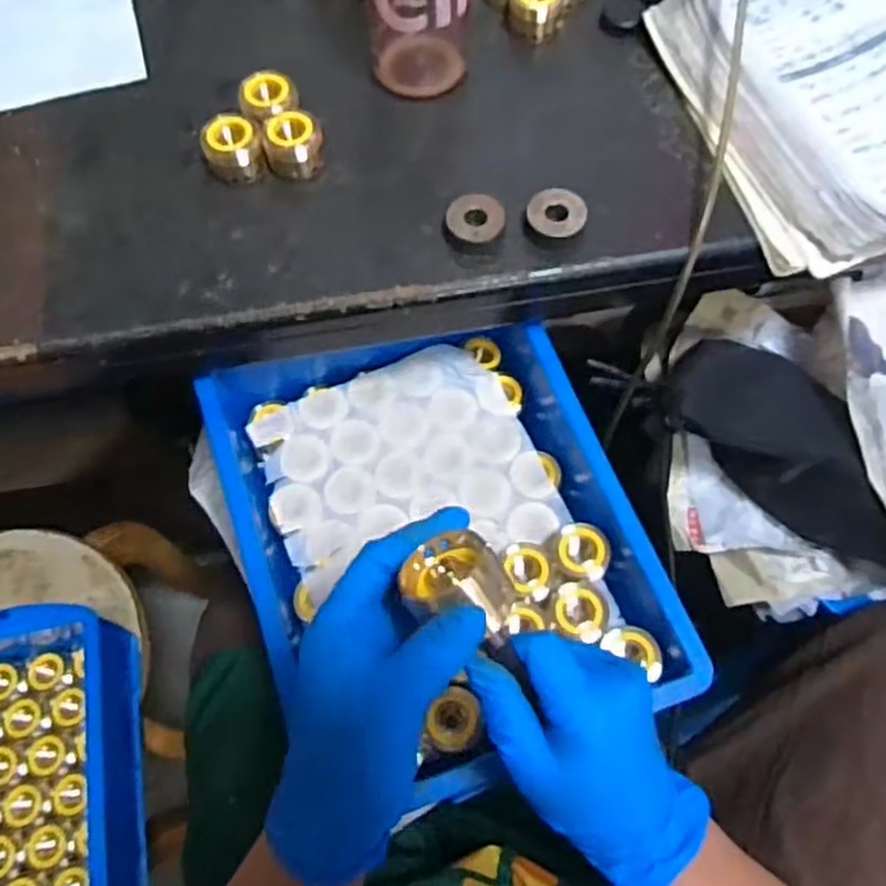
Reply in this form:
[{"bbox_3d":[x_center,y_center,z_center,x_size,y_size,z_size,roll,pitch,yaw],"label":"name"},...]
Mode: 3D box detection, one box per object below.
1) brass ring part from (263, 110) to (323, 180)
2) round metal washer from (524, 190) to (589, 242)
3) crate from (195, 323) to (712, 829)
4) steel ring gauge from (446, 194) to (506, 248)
[{"bbox_3d":[-0.107,-0.213,0.532,0.039,0.033,0.032,-1,67,1],"label":"brass ring part"},{"bbox_3d":[0.078,-0.155,0.509,0.040,0.018,0.035,10,67,6],"label":"round metal washer"},{"bbox_3d":[-0.010,0.054,0.542,0.256,0.082,0.346,-19,68,-5],"label":"crate"},{"bbox_3d":[0.023,-0.152,0.512,0.041,0.018,0.034,-2,67,0],"label":"steel ring gauge"}]

